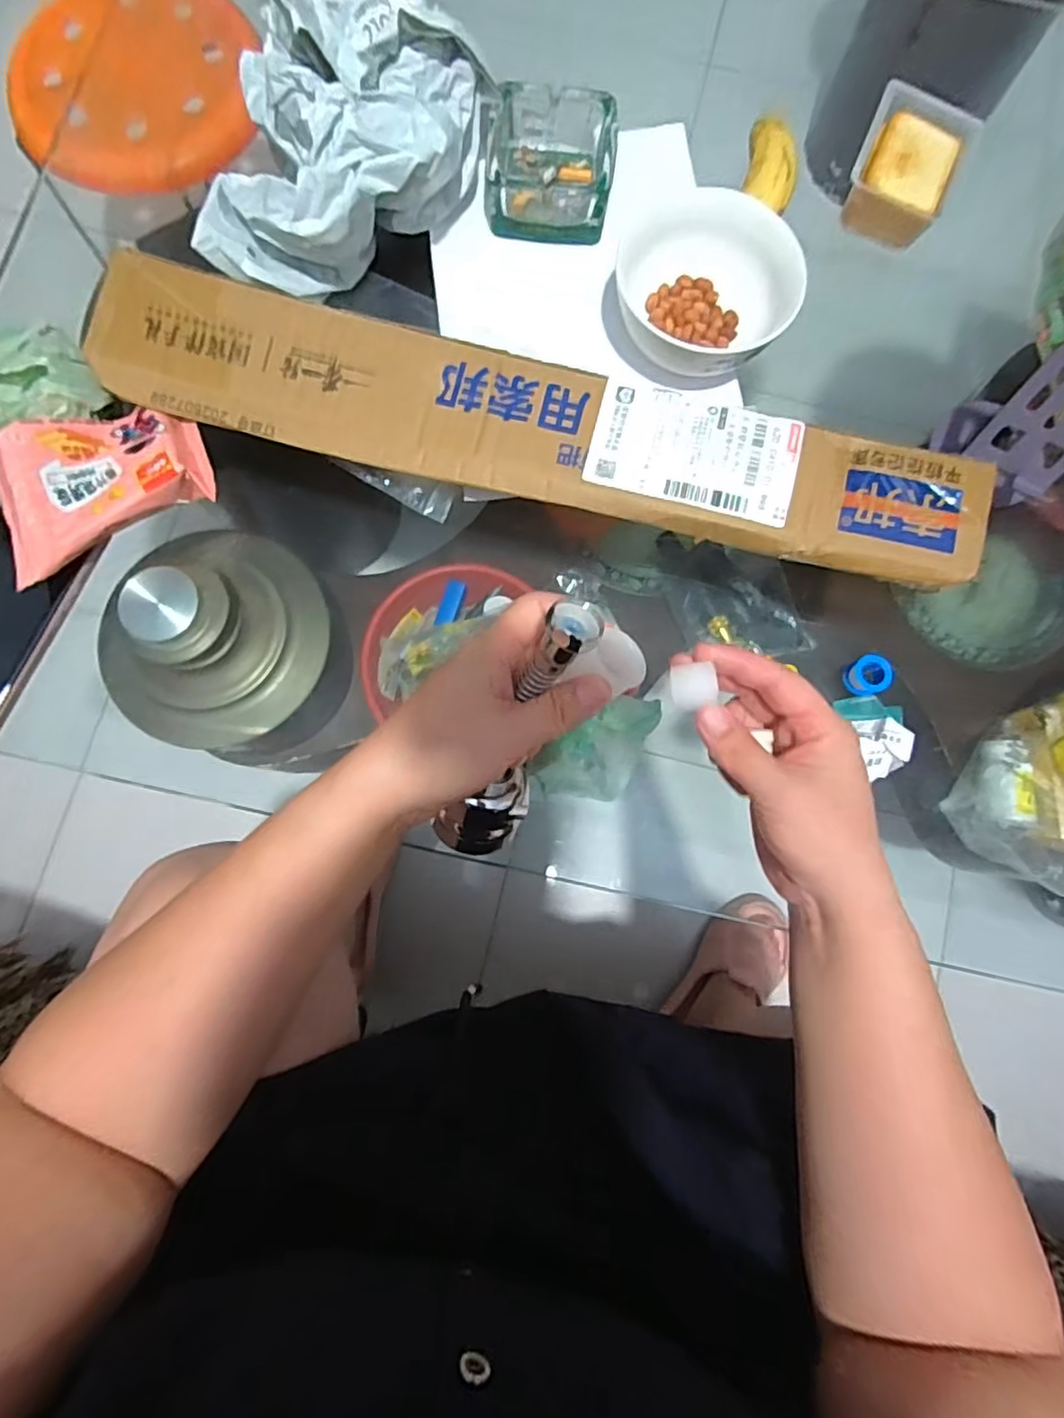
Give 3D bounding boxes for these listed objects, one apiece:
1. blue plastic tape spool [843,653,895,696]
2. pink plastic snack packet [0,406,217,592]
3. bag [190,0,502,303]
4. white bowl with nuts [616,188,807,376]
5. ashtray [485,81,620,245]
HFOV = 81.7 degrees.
[{"bbox_3d":[0.223,-0.022,0.408,0.023,0.019,0.025,0,80,-2],"label":"blue plastic tape spool"},{"bbox_3d":[-0.276,-0.146,0.386,0.134,0.032,0.083,-29,82,-6],"label":"pink plastic snack packet"},{"bbox_3d":[-0.121,-0.358,0.399,0.154,0.098,0.174,12,80,0],"label":"bag"},{"bbox_3d":[0.117,-0.291,0.424,0.115,0.046,0.124,-42,84,-8],"label":"white bowl with nuts"},{"bbox_3d":[0.014,-0.410,0.456,0.093,0.042,0.106,5,80,-1],"label":"ashtray"}]

